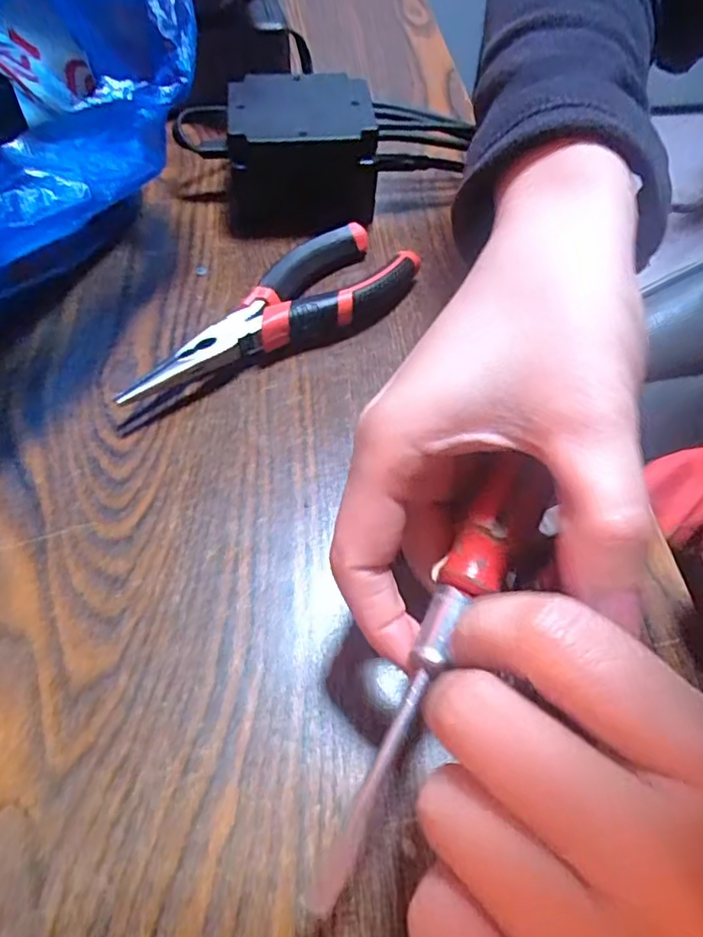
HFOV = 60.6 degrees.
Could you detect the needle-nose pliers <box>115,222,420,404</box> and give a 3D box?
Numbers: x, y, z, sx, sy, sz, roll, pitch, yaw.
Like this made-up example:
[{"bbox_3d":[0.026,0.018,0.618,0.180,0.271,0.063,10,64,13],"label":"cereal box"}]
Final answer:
[{"bbox_3d":[-0.039,-0.073,0.283,0.151,0.020,0.050,-31,61,-22],"label":"needle-nose pliers"}]

